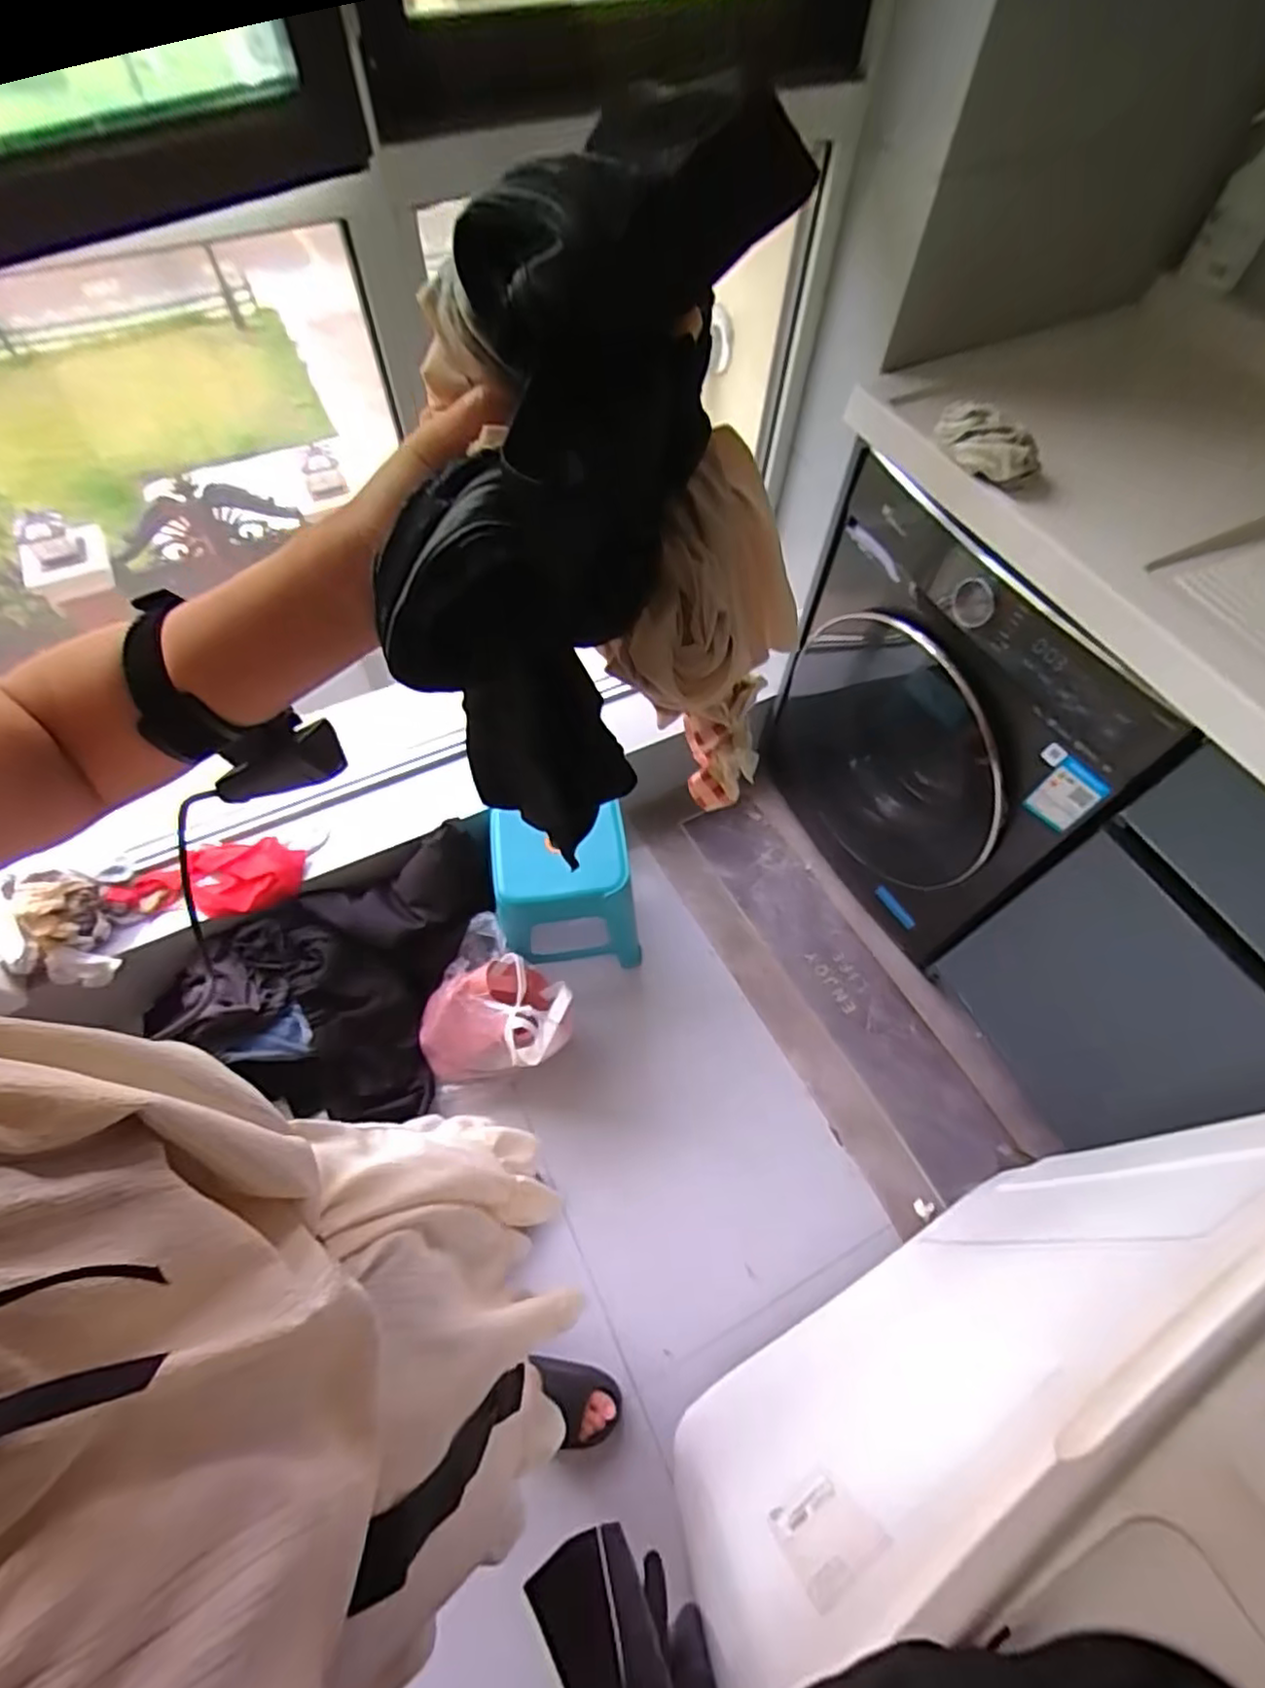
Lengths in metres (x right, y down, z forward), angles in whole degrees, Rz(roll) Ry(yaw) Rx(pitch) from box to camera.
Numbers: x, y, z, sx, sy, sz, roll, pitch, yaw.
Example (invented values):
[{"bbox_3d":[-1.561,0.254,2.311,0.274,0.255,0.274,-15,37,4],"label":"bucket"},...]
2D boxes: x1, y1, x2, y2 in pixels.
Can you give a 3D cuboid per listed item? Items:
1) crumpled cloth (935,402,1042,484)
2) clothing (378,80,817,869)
[{"bbox_3d":[0.416,-0.472,0.795,0.124,0.057,0.054,33,65,16],"label":"crumpled cloth"},{"bbox_3d":[-0.025,-0.115,0.260,0.084,0.252,0.118,26,27,13],"label":"clothing"}]

